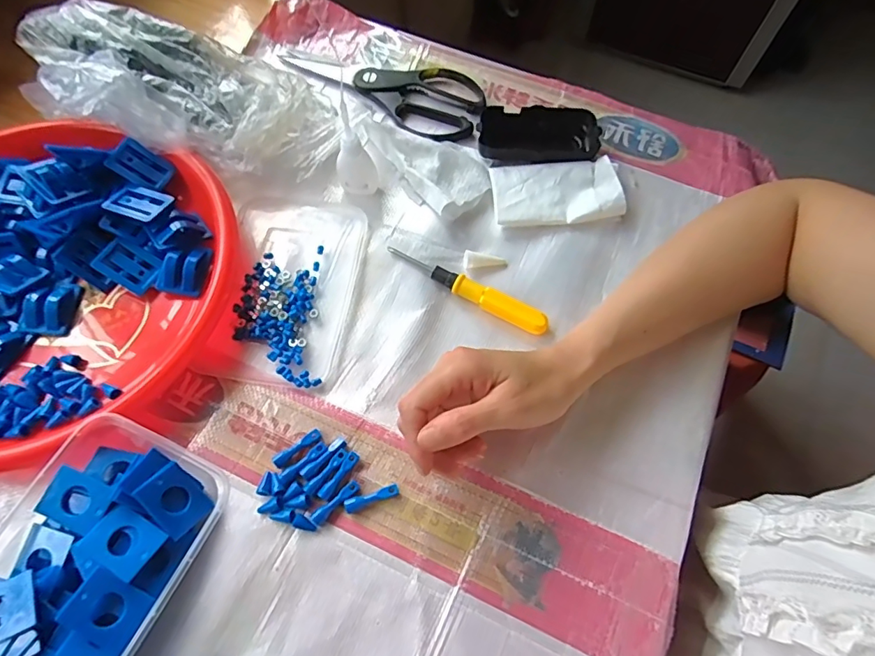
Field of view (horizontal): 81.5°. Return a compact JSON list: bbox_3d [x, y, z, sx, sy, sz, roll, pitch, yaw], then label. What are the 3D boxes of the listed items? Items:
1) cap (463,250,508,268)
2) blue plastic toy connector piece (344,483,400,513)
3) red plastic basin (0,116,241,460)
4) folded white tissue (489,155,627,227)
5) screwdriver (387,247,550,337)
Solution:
[{"bbox_3d":[0.041,-0.057,0.428,0.037,0.013,0.012,1,65,-1],"label":"cap"},{"bbox_3d":[-0.046,0.117,0.352,0.038,0.006,0.010,-19,67,-10],"label":"blue plastic toy connector piece"},{"bbox_3d":[-0.314,-0.041,0.391,0.277,0.048,0.275,0,65,-1],"label":"red plastic basin"},{"bbox_3d":[0.106,-0.120,0.454,0.112,0.020,0.059,-5,65,-3],"label":"folded white tissue"},{"bbox_3d":[0.023,-0.033,0.413,0.141,0.018,0.015,27,67,11],"label":"screwdriver"}]

